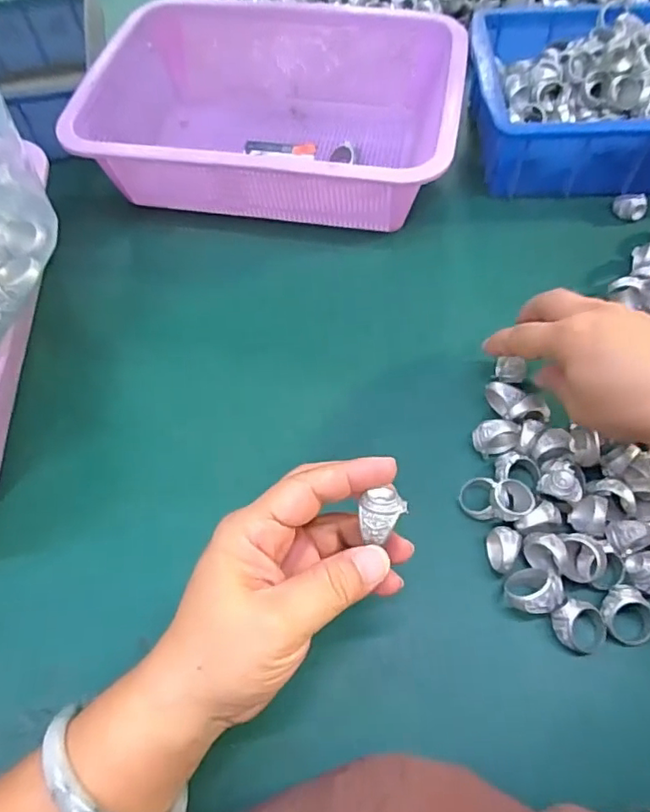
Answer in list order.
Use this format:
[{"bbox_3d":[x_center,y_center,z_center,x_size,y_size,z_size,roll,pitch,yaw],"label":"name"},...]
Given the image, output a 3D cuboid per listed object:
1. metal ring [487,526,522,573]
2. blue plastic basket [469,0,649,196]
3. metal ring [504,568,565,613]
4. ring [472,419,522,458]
[{"bbox_3d":[0.103,0.084,0.322,0.015,0.021,0.025,5,61,3],"label":"metal ring"},{"bbox_3d":[0.250,-0.268,0.489,0.243,0.085,0.180,2,61,2],"label":"blue plastic basket"},{"bbox_3d":[0.114,0.104,0.310,0.029,0.026,0.022,0,61,0],"label":"metal ring"},{"bbox_3d":[0.108,0.021,0.357,0.028,0.022,0.017,-5,61,-3],"label":"ring"}]

